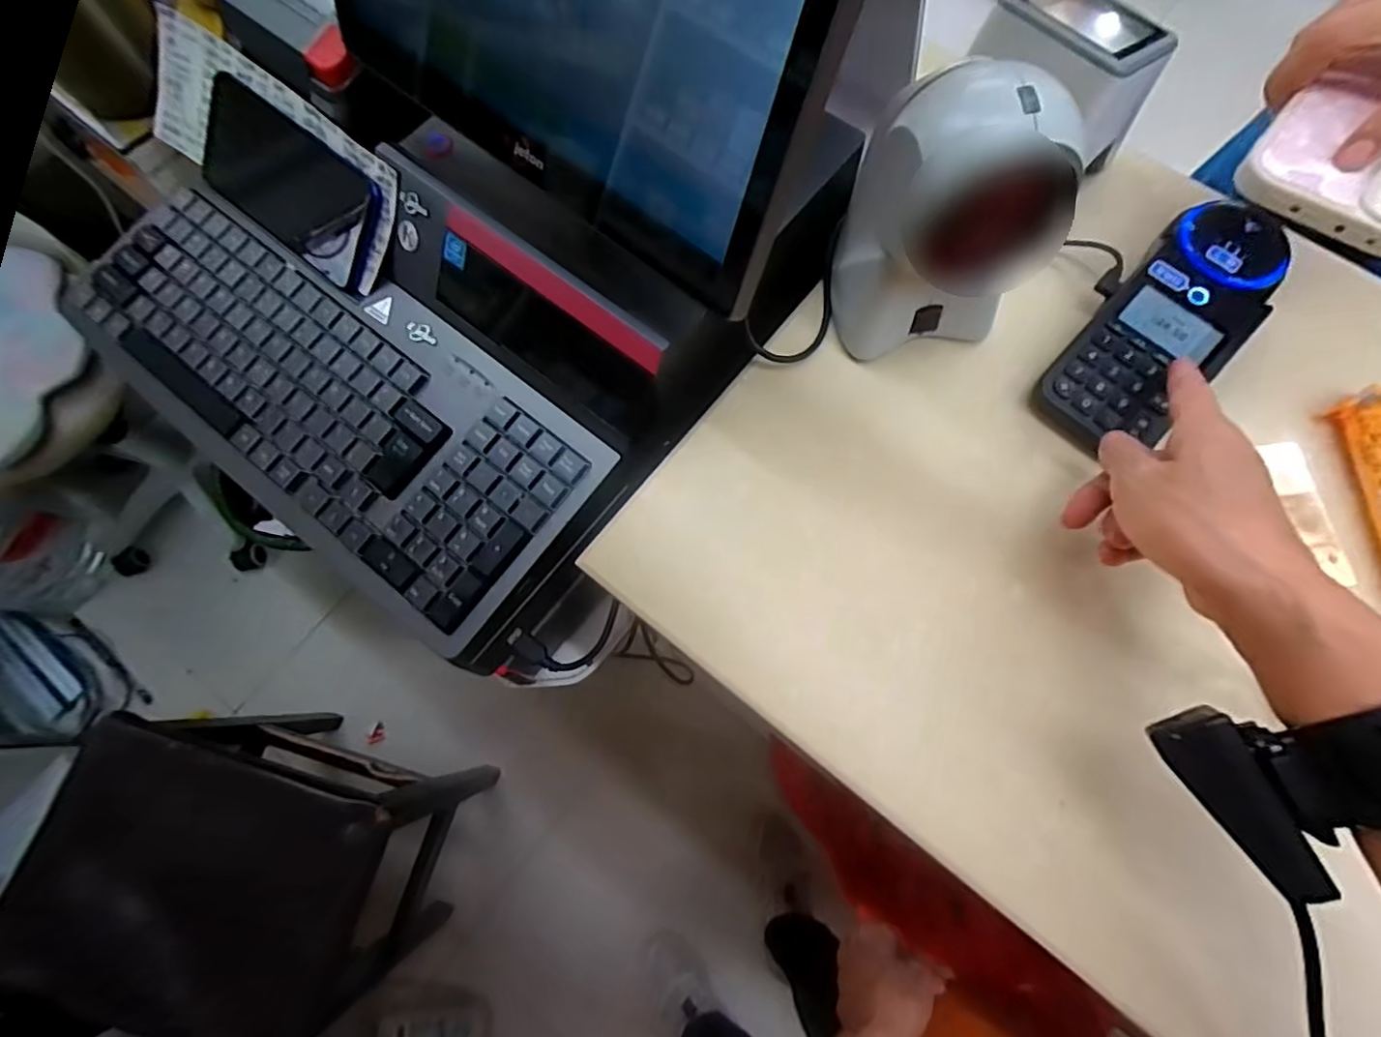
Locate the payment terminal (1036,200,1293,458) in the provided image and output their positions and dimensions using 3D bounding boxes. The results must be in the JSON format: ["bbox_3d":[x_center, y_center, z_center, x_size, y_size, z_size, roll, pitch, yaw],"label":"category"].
[{"bbox_3d":[0.303,-0.126,0.379,0.206,0.034,0.076,-42,78,-13],"label":"payment terminal"}]

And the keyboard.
[{"bbox_3d":[-0.232,-0.082,0.392,0.351,0.032,0.161,36,75,10],"label":"keyboard"}]

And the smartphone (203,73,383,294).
[{"bbox_3d":[-0.271,-0.227,0.407,0.158,0.016,0.075,36,118,7],"label":"smartphone"}]

